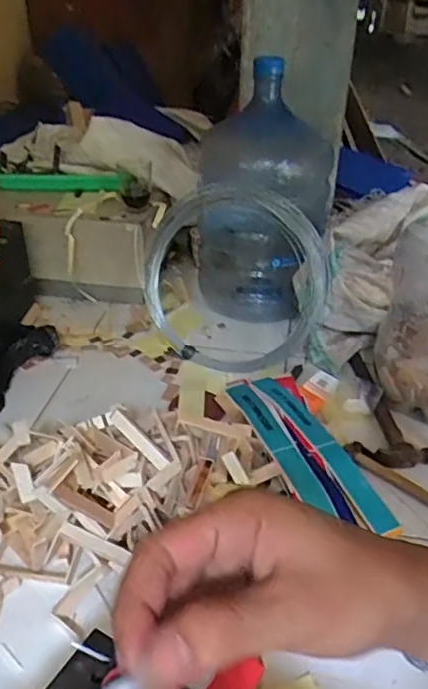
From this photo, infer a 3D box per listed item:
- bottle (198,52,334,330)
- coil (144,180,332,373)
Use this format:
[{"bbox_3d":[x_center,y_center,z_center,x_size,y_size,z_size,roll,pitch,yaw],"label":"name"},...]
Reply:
[{"bbox_3d":[0.093,-0.267,1.141,0.247,0.490,0.267,-1,34,-1],"label":"bottle"},{"bbox_3d":[0.033,-0.125,1.094,0.355,0.344,0.090,32,25,8],"label":"coil"}]

